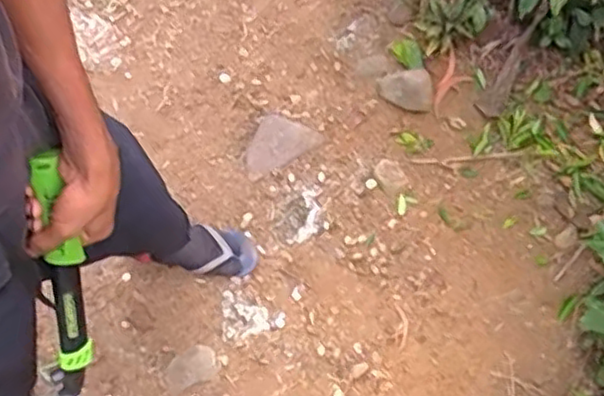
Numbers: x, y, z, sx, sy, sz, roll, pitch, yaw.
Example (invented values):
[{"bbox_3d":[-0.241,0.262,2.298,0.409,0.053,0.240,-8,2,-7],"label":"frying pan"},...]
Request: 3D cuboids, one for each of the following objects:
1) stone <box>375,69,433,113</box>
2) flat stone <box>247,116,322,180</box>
[{"bbox_3d":[0.234,-0.245,1.540,0.120,0.035,0.095,4,72,-1],"label":"stone"},{"bbox_3d":[-0.063,-0.125,1.513,0.175,0.018,0.116,-33,79,-15],"label":"flat stone"}]

